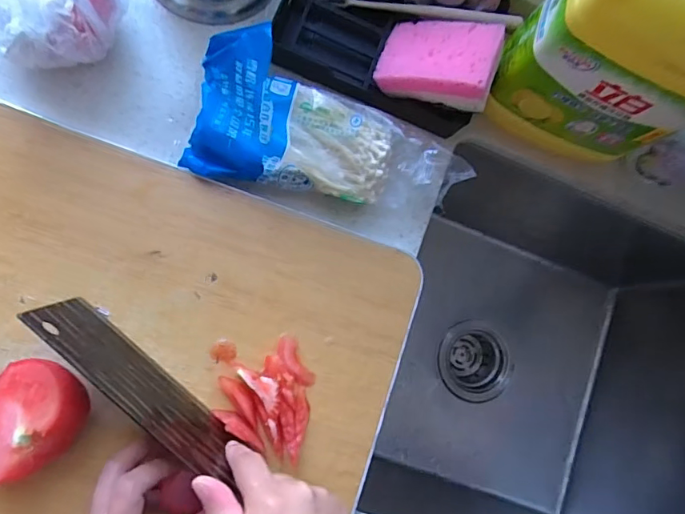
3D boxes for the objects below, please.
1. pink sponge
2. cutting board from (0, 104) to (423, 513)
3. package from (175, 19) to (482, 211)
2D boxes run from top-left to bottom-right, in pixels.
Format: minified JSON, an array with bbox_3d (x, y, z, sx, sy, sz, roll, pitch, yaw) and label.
[{"bbox_3d":[0.081,-0.160,0.411,0.094,0.027,0.066,13,74,26],"label":"pink sponge"},{"bbox_3d":[-0.154,0.075,0.384,0.393,0.026,0.291,20,82,-8],"label":"cutting board"},{"bbox_3d":[-0.010,-0.104,0.400,0.212,0.044,0.104,9,82,-10],"label":"package"}]

